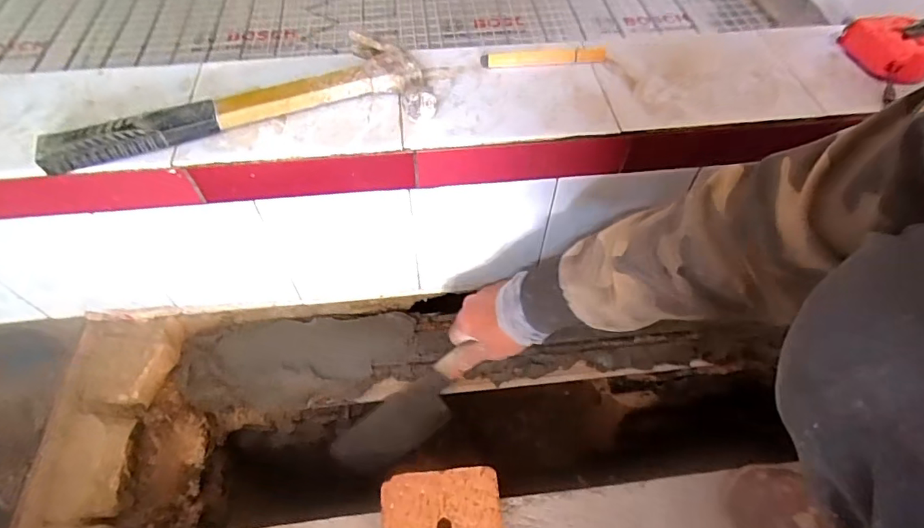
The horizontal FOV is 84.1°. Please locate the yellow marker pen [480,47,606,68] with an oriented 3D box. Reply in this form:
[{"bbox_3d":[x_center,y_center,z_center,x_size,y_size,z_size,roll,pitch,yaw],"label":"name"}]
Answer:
[{"bbox_3d":[0.083,-0.210,0.522,0.127,0.015,0.014,-5,54,-3],"label":"yellow marker pen"}]

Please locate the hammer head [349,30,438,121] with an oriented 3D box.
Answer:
[{"bbox_3d":[-0.068,-0.187,0.492,0.045,0.027,0.129,-20,56,-14],"label":"hammer head"}]

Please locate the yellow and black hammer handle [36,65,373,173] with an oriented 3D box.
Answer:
[{"bbox_3d":[-0.218,-0.133,0.453,0.274,0.018,0.031,-18,56,-12],"label":"yellow and black hammer handle"}]

